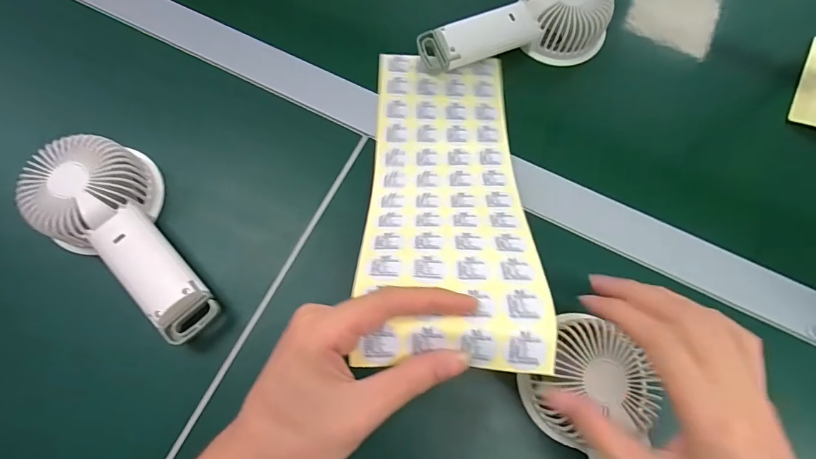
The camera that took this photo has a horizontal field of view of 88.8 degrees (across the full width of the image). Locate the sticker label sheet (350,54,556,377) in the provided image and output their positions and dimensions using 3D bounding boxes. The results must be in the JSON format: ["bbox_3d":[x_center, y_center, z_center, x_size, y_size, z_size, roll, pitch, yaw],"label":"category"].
[{"bbox_3d":[0.027,-0.037,0.310,0.113,0.035,0.279,0,49,-1],"label":"sticker label sheet"}]

